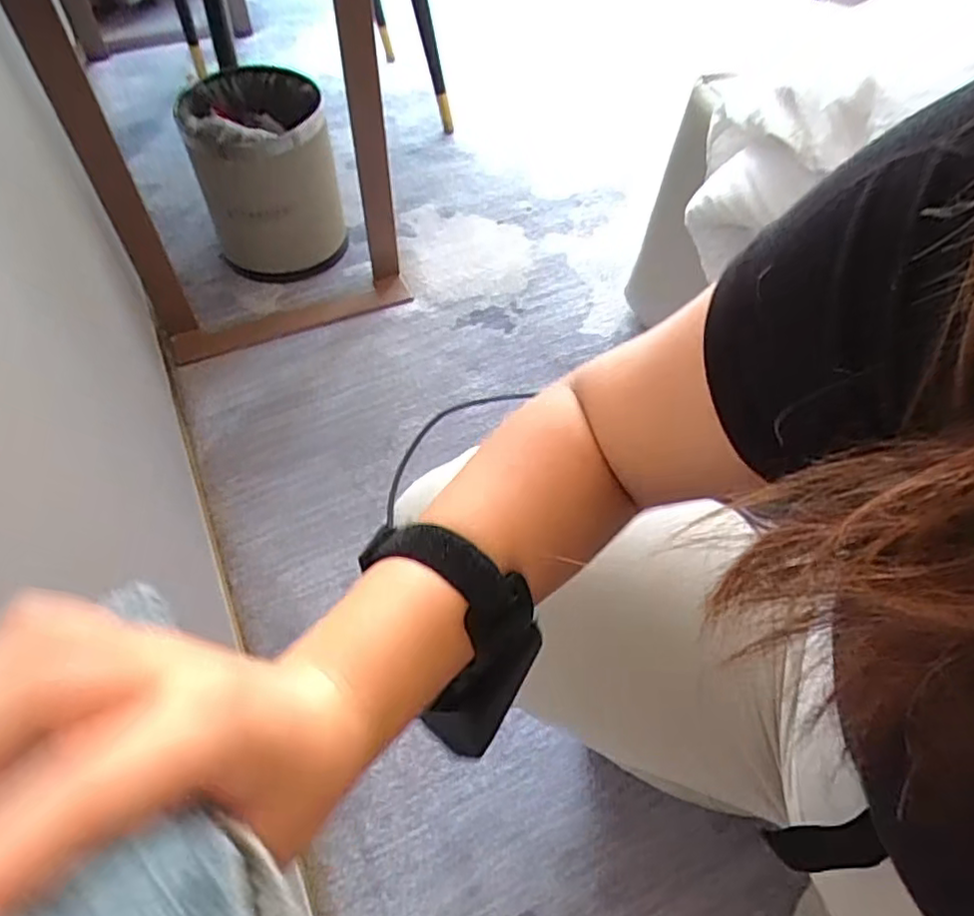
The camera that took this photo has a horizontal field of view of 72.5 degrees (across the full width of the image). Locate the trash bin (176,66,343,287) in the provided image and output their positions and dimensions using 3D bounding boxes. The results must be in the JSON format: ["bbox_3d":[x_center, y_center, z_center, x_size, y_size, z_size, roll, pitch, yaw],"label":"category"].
[{"bbox_3d":[-0.397,-0.506,1.210,0.226,0.297,0.226,-13,58,-11],"label":"trash bin"}]

